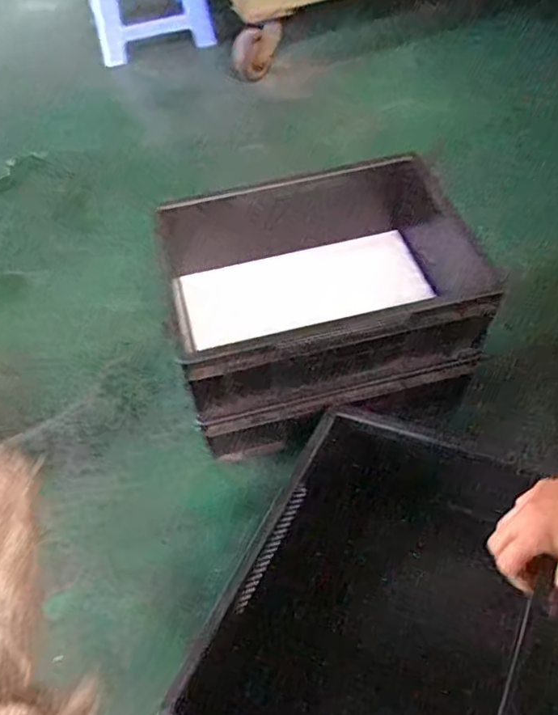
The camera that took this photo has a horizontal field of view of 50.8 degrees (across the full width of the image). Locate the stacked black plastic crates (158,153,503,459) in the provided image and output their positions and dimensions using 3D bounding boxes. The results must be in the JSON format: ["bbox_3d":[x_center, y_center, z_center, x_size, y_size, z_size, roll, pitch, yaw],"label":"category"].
[{"bbox_3d":[0.075,-0.069,0.722,0.380,0.198,0.242,-12,53,-4],"label":"stacked black plastic crates"}]

